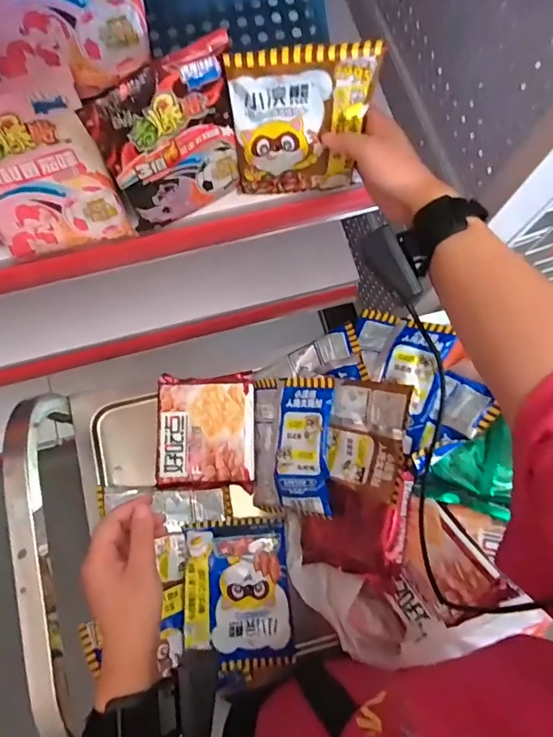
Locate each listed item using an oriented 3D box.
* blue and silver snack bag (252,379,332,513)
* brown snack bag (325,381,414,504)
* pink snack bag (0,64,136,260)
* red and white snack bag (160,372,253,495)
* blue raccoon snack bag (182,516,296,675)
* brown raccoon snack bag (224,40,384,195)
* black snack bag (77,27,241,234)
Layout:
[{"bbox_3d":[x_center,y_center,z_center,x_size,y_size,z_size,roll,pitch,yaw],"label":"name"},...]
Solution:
[{"bbox_3d":[0.014,0.091,0.554,0.108,0.025,0.156,-4,78,40],"label":"blue and silver snack bag"},{"bbox_3d":[0.101,0.075,0.520,0.088,0.020,0.119,7,89,36],"label":"brown snack bag"},{"bbox_3d":[-0.221,-0.180,0.428,0.125,0.150,0.043,-17,48,-7],"label":"pink snack bag"},{"bbox_3d":[-0.089,0.077,0.592,0.119,0.028,0.142,0,77,-2],"label":"red and white snack bag"},{"bbox_3d":[-0.046,0.269,0.562,0.121,0.024,0.163,-4,77,-3],"label":"blue raccoon snack bag"},{"bbox_3d":[0.022,-0.219,0.431,0.121,0.143,0.029,-6,77,-3],"label":"brown raccoon snack bag"},{"bbox_3d":[-0.091,-0.202,0.428,0.129,0.138,0.048,-31,80,-8],"label":"black snack bag"}]

